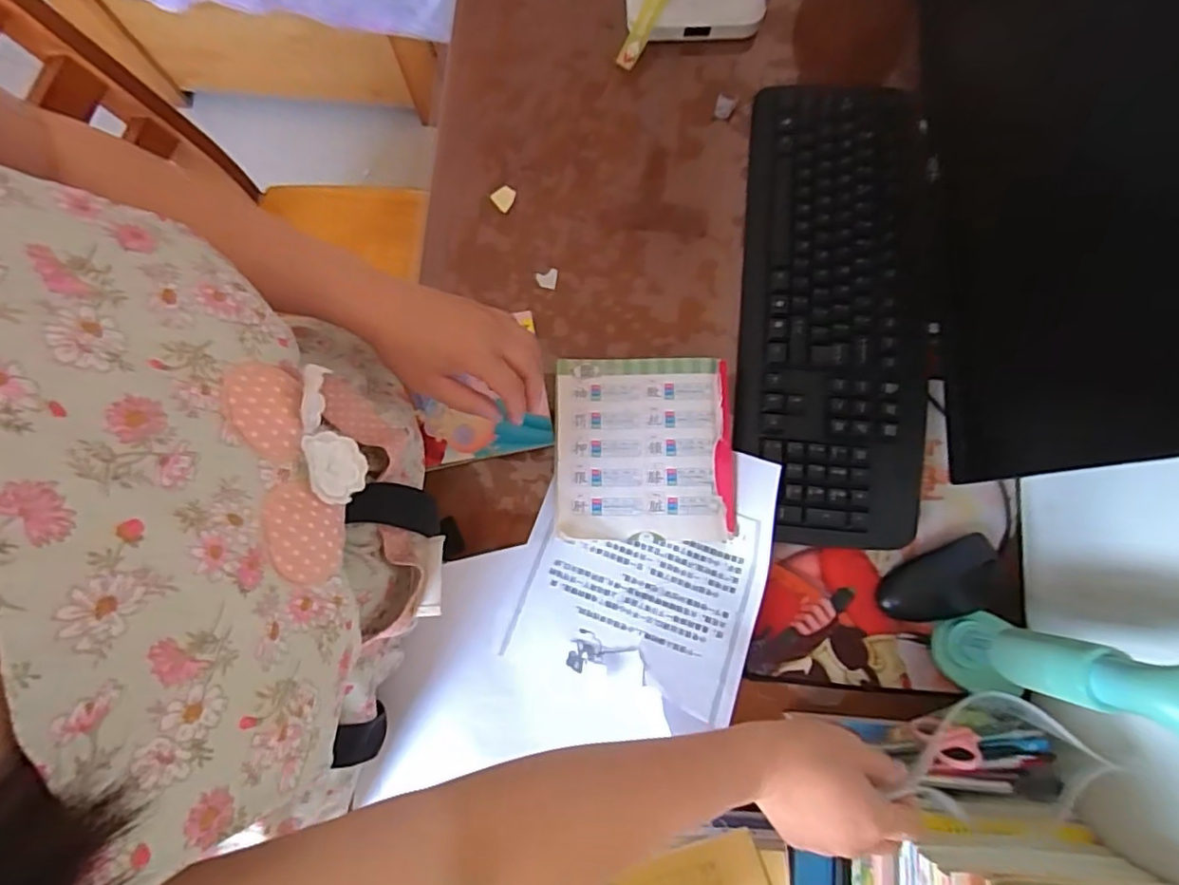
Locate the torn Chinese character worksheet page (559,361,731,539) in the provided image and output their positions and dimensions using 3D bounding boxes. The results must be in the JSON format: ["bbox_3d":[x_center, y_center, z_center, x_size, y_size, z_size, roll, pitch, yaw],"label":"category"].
[{"bbox_3d":[0.048,0.005,0.546,0.153,0.025,0.159,0,79,-1],"label":"torn Chinese character worksheet page"}]

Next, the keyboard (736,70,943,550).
[{"bbox_3d":[0.227,-0.129,0.567,0.172,0.042,0.442,7,79,0],"label":"keyboard"}]

